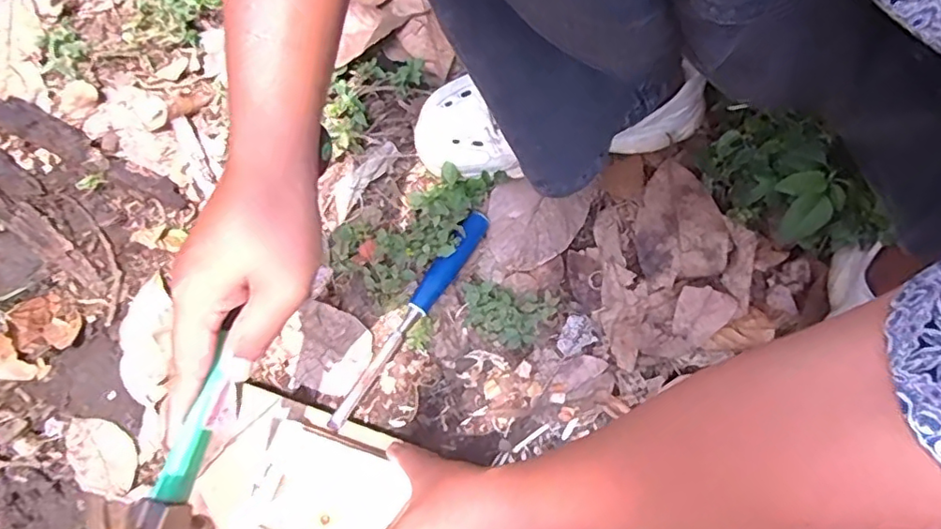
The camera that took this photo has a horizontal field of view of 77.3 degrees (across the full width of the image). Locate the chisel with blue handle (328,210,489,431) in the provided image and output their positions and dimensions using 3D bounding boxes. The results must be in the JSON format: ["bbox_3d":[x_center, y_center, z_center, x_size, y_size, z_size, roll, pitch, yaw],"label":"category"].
[{"bbox_3d":[-0.054,0.044,0.526,0.024,0.030,0.227,35,72,10],"label":"chisel with blue handle"}]

